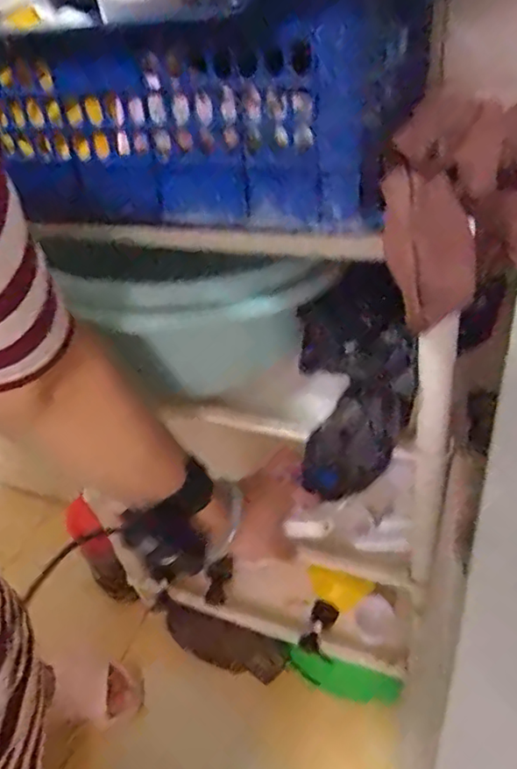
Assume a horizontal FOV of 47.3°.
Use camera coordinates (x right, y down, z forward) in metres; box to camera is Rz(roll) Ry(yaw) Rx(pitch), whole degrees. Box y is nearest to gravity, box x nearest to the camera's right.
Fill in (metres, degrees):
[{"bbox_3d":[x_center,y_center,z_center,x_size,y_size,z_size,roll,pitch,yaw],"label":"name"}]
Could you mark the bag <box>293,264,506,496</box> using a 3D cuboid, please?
[{"bbox_3d":[0.077,0.005,0.491,0.099,0.217,0.034,12,30,17],"label":"bag"}]

